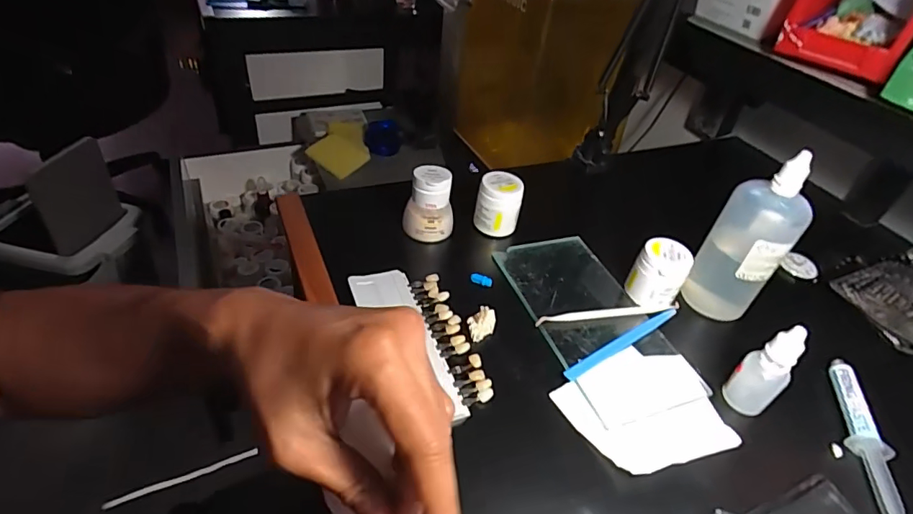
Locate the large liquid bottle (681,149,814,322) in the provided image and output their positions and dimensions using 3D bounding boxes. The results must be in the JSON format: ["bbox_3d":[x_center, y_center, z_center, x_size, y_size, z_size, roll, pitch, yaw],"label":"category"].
[{"bbox_3d":[0.250,-0.014,0.420,0.058,0.148,0.049,28,46,23],"label":"large liquid bottle"}]

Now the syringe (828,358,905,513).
[{"bbox_3d":[0.302,0.138,0.362,0.025,0.015,0.145,12,42,7],"label":"syringe"}]

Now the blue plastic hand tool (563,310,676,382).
[{"bbox_3d":[0.142,0.070,0.412,0.138,0.008,0.009,-22,49,-28],"label":"blue plastic hand tool"}]

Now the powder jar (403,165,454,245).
[{"bbox_3d":[-0.029,-0.053,0.485,0.046,0.067,0.041,-3,42,-10],"label":"powder jar"}]

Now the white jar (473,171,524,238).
[{"bbox_3d":[0.044,-0.054,0.505,0.044,0.053,0.041,17,43,12],"label":"white jar"}]

